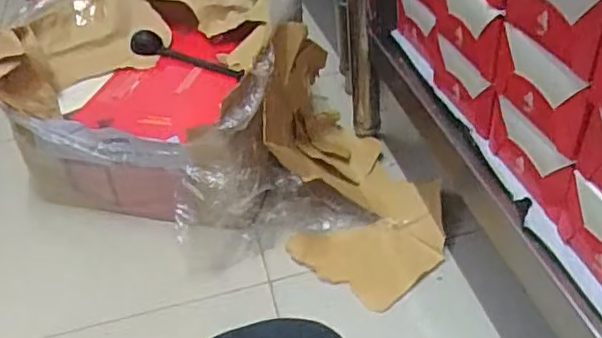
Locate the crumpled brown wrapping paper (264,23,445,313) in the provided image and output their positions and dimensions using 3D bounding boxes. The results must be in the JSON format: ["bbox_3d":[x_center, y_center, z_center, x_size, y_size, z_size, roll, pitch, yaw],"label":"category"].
[{"bbox_3d":[0.053,-0.018,0.720,0.176,0.188,0.291,-13,40,-8],"label":"crumpled brown wrapping paper"}]

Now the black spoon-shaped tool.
[{"bbox_3d":[-0.149,-0.152,0.828,0.177,0.032,0.041,21,47,30],"label":"black spoon-shaped tool"}]

